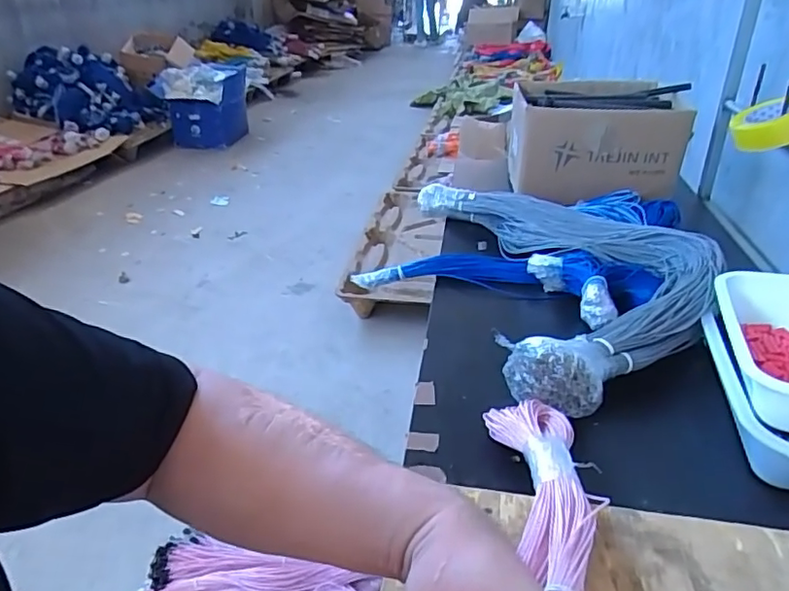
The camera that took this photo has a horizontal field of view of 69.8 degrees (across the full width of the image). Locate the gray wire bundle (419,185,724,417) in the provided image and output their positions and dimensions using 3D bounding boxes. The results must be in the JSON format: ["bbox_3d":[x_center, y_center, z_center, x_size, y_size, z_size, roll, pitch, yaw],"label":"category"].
[{"bbox_3d":[0.291,-0.073,0.971,0.373,0.081,0.689,-3,31,-7],"label":"gray wire bundle"}]

